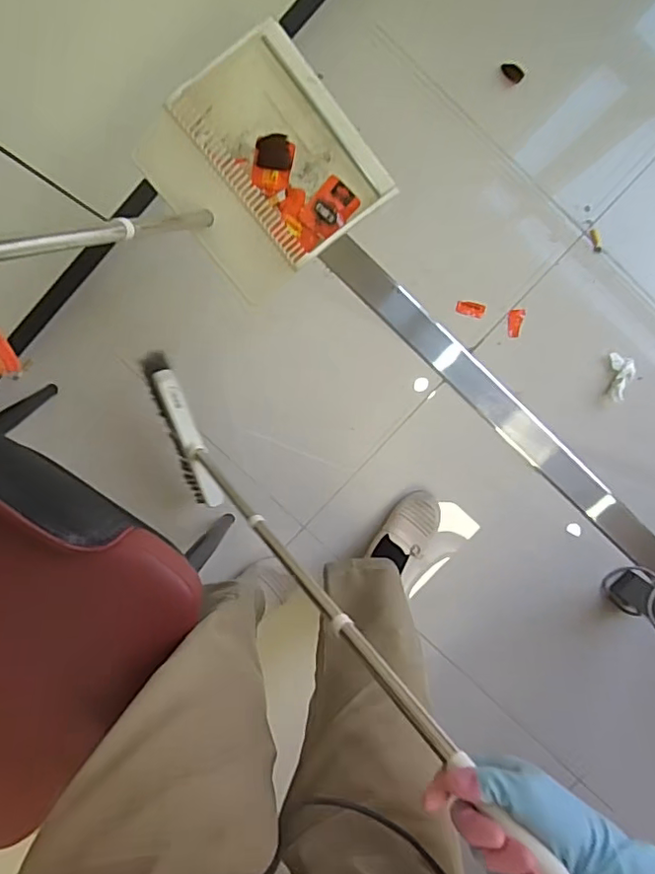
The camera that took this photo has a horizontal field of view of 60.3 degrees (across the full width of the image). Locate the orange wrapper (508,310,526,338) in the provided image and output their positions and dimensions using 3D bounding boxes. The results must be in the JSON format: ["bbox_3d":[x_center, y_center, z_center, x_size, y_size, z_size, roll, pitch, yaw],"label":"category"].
[{"bbox_3d":[0.376,-0.227,1.129,0.027,0.013,0.056,6,111,-1],"label":"orange wrapper"}]

